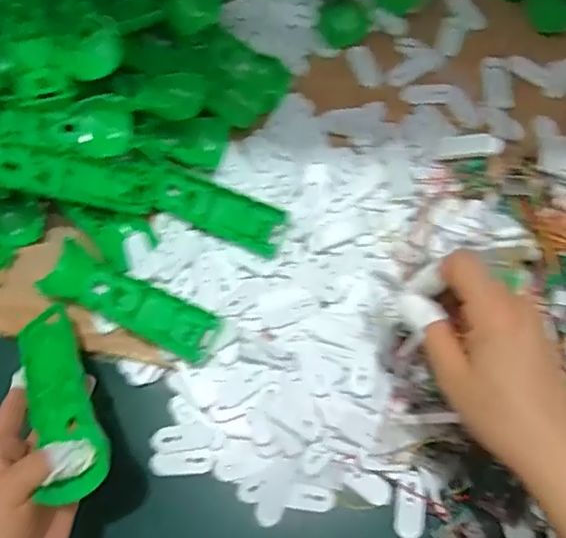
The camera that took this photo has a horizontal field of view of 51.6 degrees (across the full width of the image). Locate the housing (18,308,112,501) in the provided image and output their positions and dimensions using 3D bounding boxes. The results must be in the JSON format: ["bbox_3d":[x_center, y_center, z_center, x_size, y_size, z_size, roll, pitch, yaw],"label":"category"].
[{"bbox_3d":[-0.157,0.087,0.409,0.041,0.020,0.159,-31,47,-8],"label":"housing"}]

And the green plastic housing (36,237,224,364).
[{"bbox_3d":[-0.130,0.030,0.498,0.154,0.025,0.046,25,74,10],"label":"green plastic housing"}]

